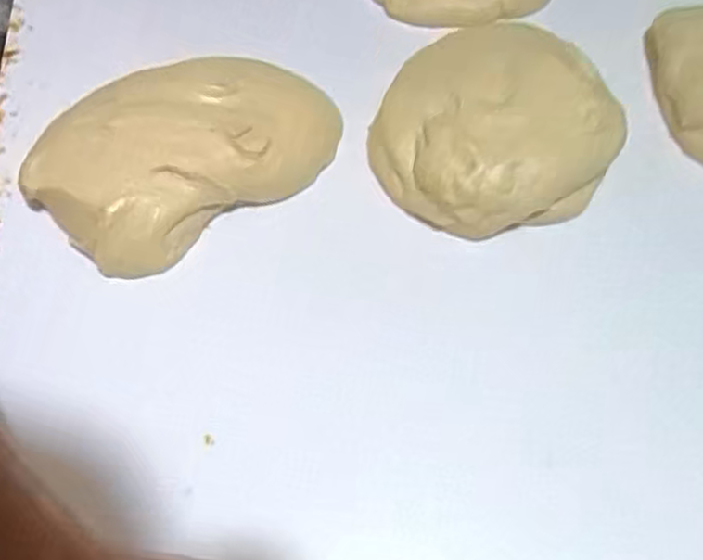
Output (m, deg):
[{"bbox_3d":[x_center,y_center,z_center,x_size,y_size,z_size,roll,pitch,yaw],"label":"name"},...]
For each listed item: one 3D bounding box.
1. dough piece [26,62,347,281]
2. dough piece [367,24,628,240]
[{"bbox_3d":[-0.135,-0.104,0.607,0.251,0.070,0.151,-26,64,-13],"label":"dough piece"},{"bbox_3d":[0.111,-0.129,0.609,0.176,0.071,0.189,0,61,0],"label":"dough piece"}]

